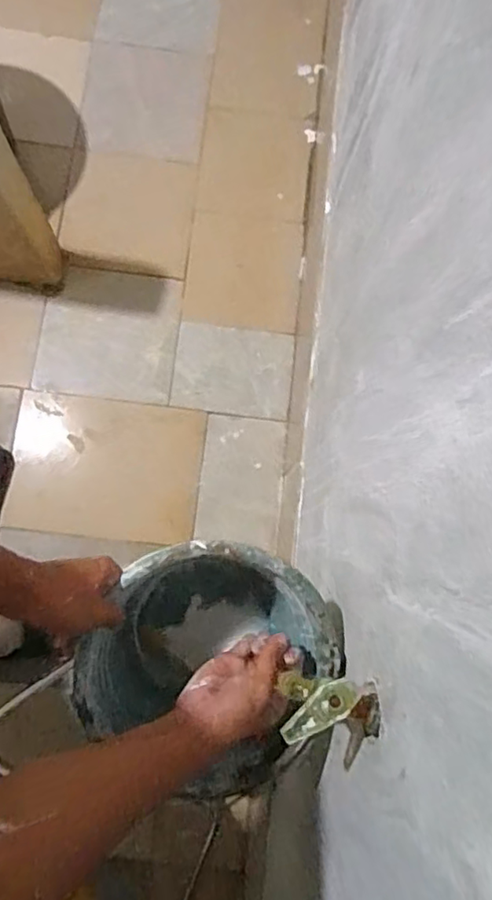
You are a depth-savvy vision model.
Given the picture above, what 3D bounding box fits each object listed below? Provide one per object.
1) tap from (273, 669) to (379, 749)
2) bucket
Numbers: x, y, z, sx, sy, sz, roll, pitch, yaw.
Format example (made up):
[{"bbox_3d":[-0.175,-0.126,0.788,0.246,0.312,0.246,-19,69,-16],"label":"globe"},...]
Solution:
[{"bbox_3d":[0.072,0.217,0.502,0.083,0.051,0.048,2,75,-1],"label":"tap"},{"bbox_3d":[-0.033,0.224,0.653,0.228,0.194,0.228,0,75,-1],"label":"bucket"}]

